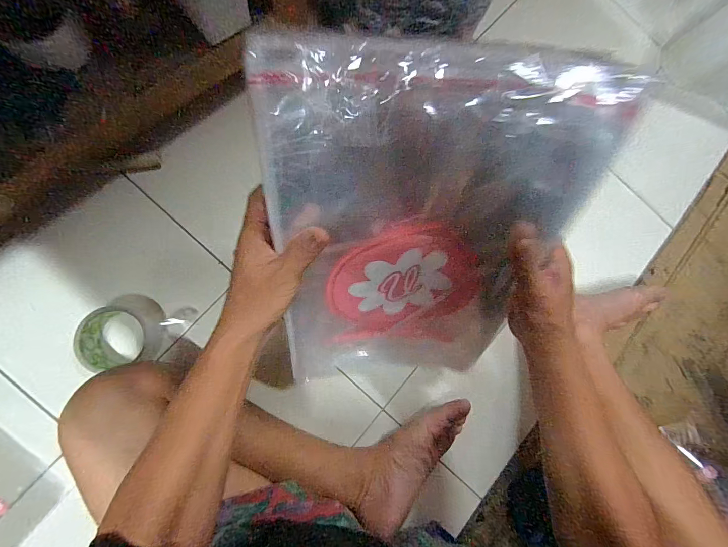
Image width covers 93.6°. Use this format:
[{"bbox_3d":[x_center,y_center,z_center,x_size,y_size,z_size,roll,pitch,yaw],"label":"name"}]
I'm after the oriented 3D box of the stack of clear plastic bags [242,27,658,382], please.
[{"bbox_3d":[0.044,0.010,0.355,0.245,0.416,0.036,0,47,-5],"label":"stack of clear plastic bags"}]

